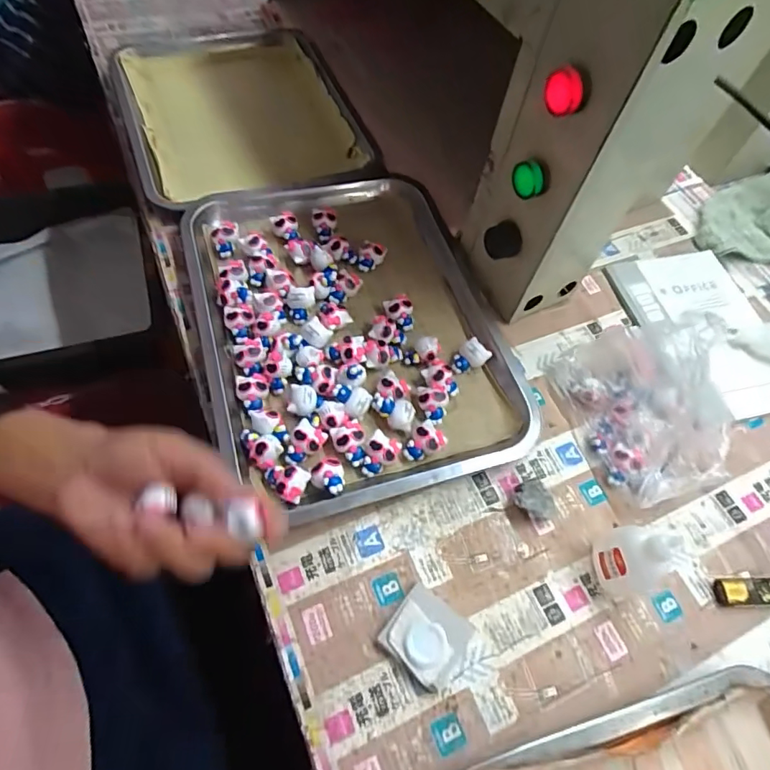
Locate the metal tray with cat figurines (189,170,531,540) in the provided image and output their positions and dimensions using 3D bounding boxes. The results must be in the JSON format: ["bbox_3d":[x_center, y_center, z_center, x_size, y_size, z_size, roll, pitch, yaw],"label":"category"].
[{"bbox_3d":[-0.034,-0.063,0.476,0.274,0.041,0.358,-15,63,-13],"label":"metal tray with cat figurines"}]

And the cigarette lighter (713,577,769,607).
[{"bbox_3d":[0.297,0.161,0.384,0.081,0.014,0.021,0,60,-6],"label":"cigarette lighter"}]

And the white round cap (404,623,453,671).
[{"bbox_3d":[0.029,0.176,0.333,0.030,0.004,0.026,-15,63,-18],"label":"white round cap"}]

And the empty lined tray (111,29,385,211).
[{"bbox_3d":[-0.203,-0.362,0.663,0.269,0.067,0.390,-19,64,-15],"label":"empty lined tray"}]

